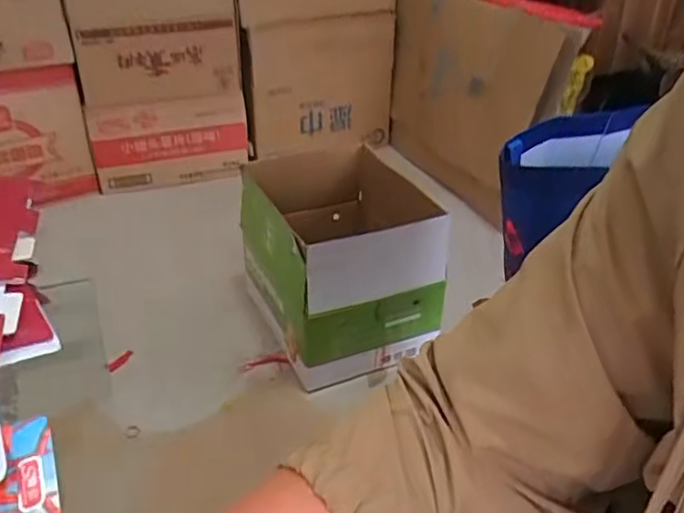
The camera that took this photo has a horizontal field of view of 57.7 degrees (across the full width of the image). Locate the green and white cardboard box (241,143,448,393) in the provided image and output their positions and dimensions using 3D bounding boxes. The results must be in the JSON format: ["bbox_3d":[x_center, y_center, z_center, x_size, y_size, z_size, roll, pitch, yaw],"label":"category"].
[{"bbox_3d":[-0.014,0.017,1.213,0.289,0.323,0.348,-16,35,-26],"label":"green and white cardboard box"}]

